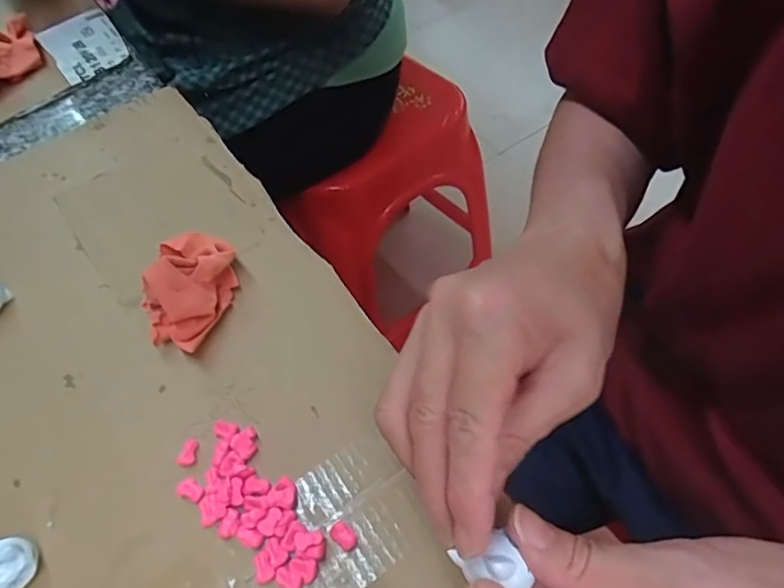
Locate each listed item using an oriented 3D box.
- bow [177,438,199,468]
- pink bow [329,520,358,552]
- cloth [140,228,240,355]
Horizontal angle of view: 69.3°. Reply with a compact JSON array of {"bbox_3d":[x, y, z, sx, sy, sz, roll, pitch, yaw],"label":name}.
[{"bbox_3d":[-0.096,0.074,0.267,0.009,0.004,0.014,-2,52,3],"label":"bow"},{"bbox_3d":[-0.021,0.102,0.241,0.008,0.006,0.014,-40,60,-21],"label":"pink bow"},{"bbox_3d":[-0.112,-0.007,0.308,0.046,0.032,0.067,4,55,8],"label":"cloth"}]

